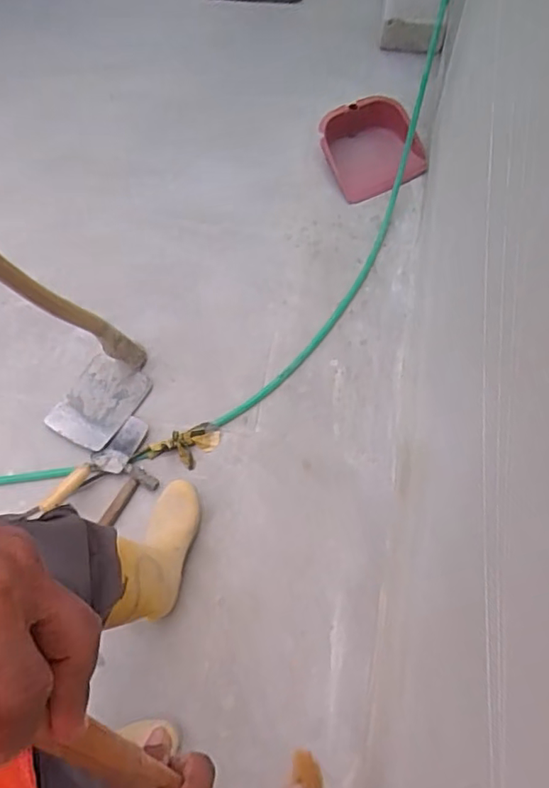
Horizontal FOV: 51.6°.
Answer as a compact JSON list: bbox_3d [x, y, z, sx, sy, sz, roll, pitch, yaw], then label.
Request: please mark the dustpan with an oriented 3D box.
[{"bbox_3d":[0.282,-0.704,1.612,0.266,0.077,0.258,-19,67,-8],"label":"dustpan"}]

